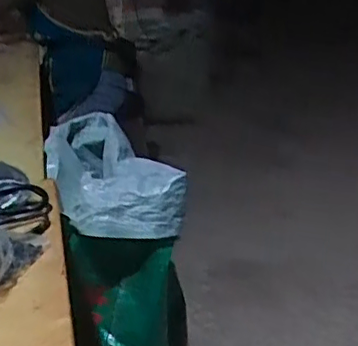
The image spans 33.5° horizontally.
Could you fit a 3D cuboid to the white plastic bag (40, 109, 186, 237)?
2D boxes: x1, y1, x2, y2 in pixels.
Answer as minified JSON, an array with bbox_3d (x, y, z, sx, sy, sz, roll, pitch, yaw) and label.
[{"bbox_3d":[-0.132,-0.013,0.922,0.138,0.087,0.459,-13,23,-17],"label":"white plastic bag"}]

